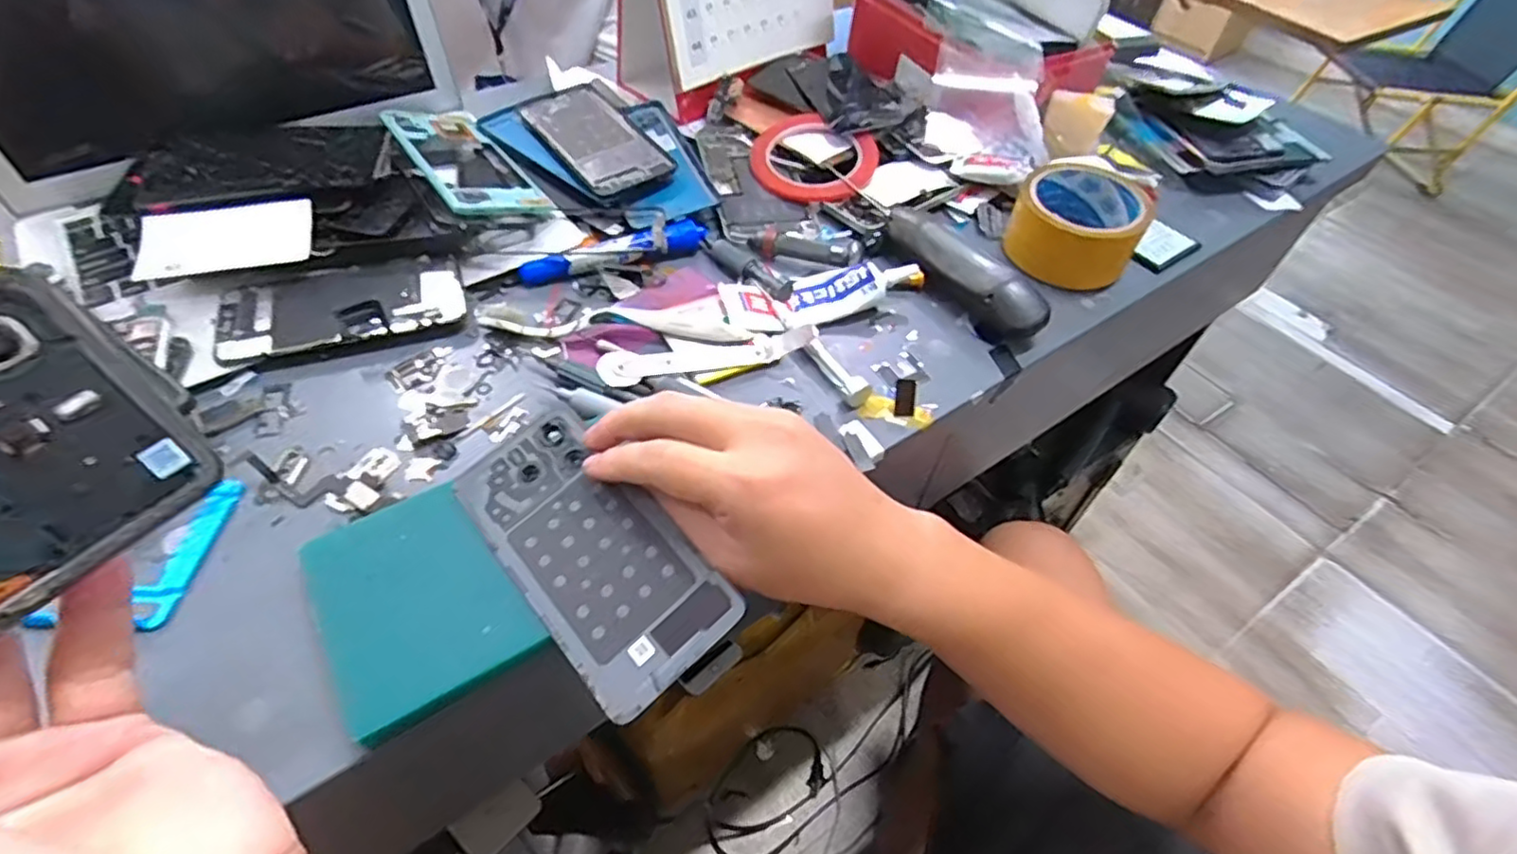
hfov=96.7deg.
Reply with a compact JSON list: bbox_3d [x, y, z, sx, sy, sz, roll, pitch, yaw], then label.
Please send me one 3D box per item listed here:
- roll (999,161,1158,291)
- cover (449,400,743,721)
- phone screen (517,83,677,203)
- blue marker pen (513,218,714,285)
[{"bbox_3d":[0.242,-0.157,0.520,0.088,0.055,0.088,20,52,12],"label":"roll"},{"bbox_3d":[-0.083,0.057,0.327,0.072,0.004,0.156,-41,63,-13],"label":"cover"},{"bbox_3d":[-0.139,-0.243,0.562,0.073,0.014,0.166,-29,58,-25],"label":"phone screen"},{"bbox_3d":[-0.101,-0.125,0.486,0.135,0.021,0.023,-20,55,-19],"label":"blue marker pen"}]

